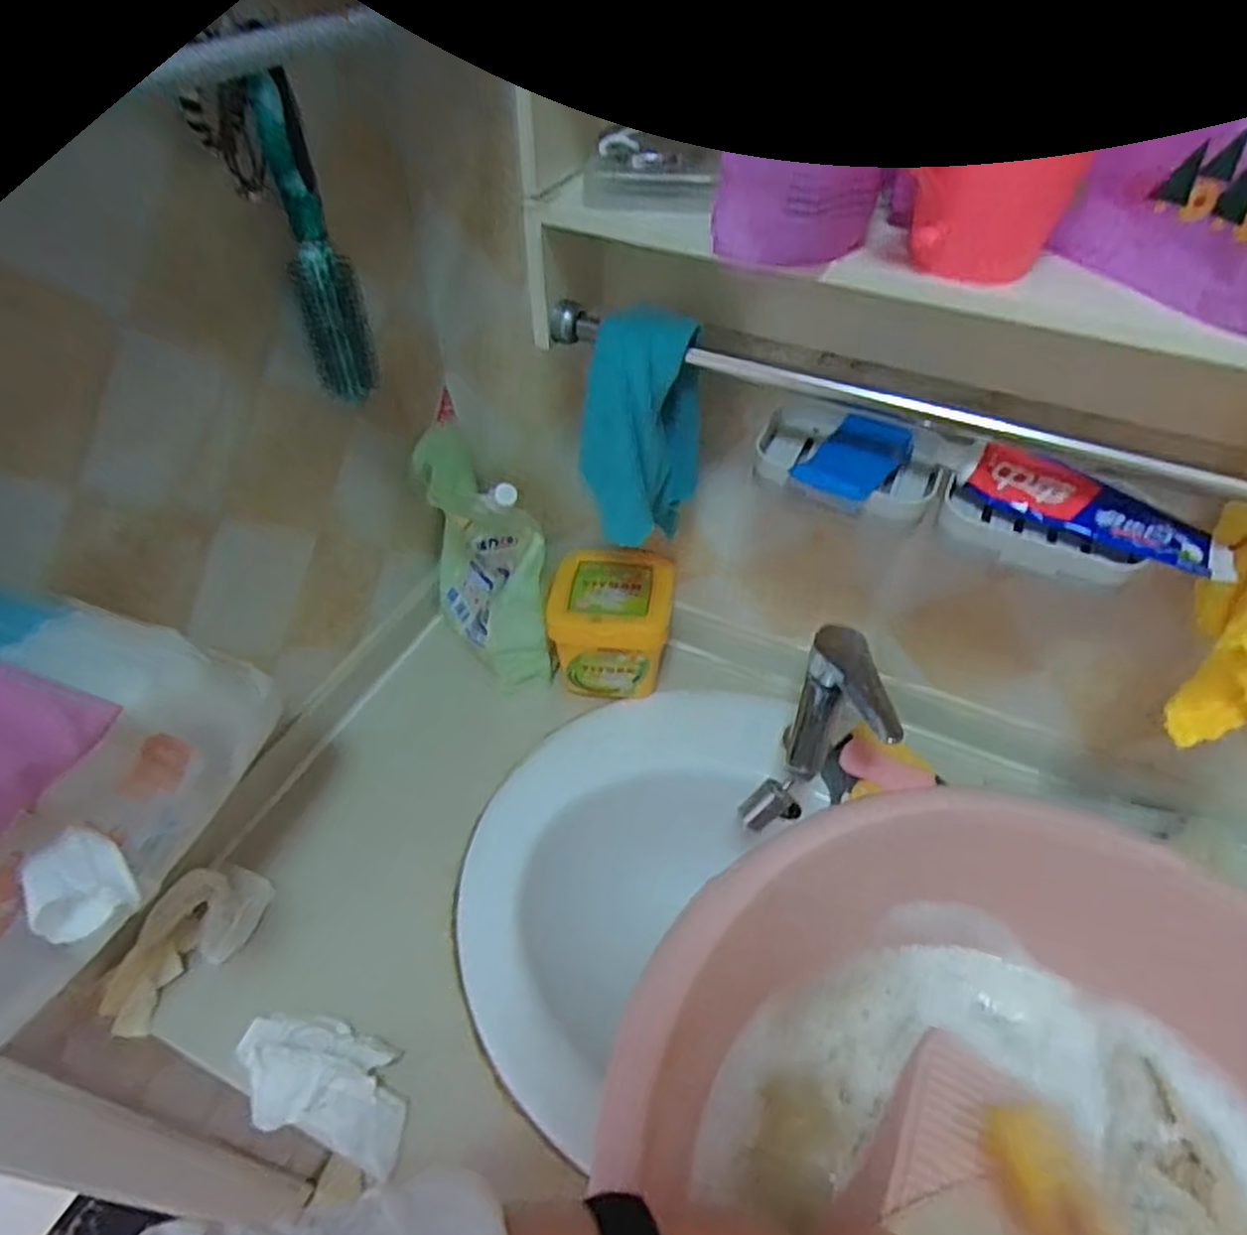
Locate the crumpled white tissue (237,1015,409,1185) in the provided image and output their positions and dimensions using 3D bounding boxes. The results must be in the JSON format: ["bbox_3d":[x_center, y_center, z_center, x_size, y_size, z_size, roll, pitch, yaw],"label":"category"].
[{"bbox_3d":[-0.210,0.318,0.518,0.126,0.038,0.073,13,49,10],"label":"crumpled white tissue"}]

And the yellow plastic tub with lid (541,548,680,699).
[{"bbox_3d":[-0.011,0.005,0.761,0.114,0.101,0.116,1,48,-1],"label":"yellow plastic tub with lid"}]

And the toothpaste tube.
[{"bbox_3d":[0.300,-0.069,0.477,0.166,0.028,0.041,19,50,15],"label":"toothpaste tube"}]

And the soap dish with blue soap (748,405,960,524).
[{"bbox_3d":[0.162,-0.117,0.535,0.125,0.032,0.107,14,49,10],"label":"soap dish with blue soap"}]

